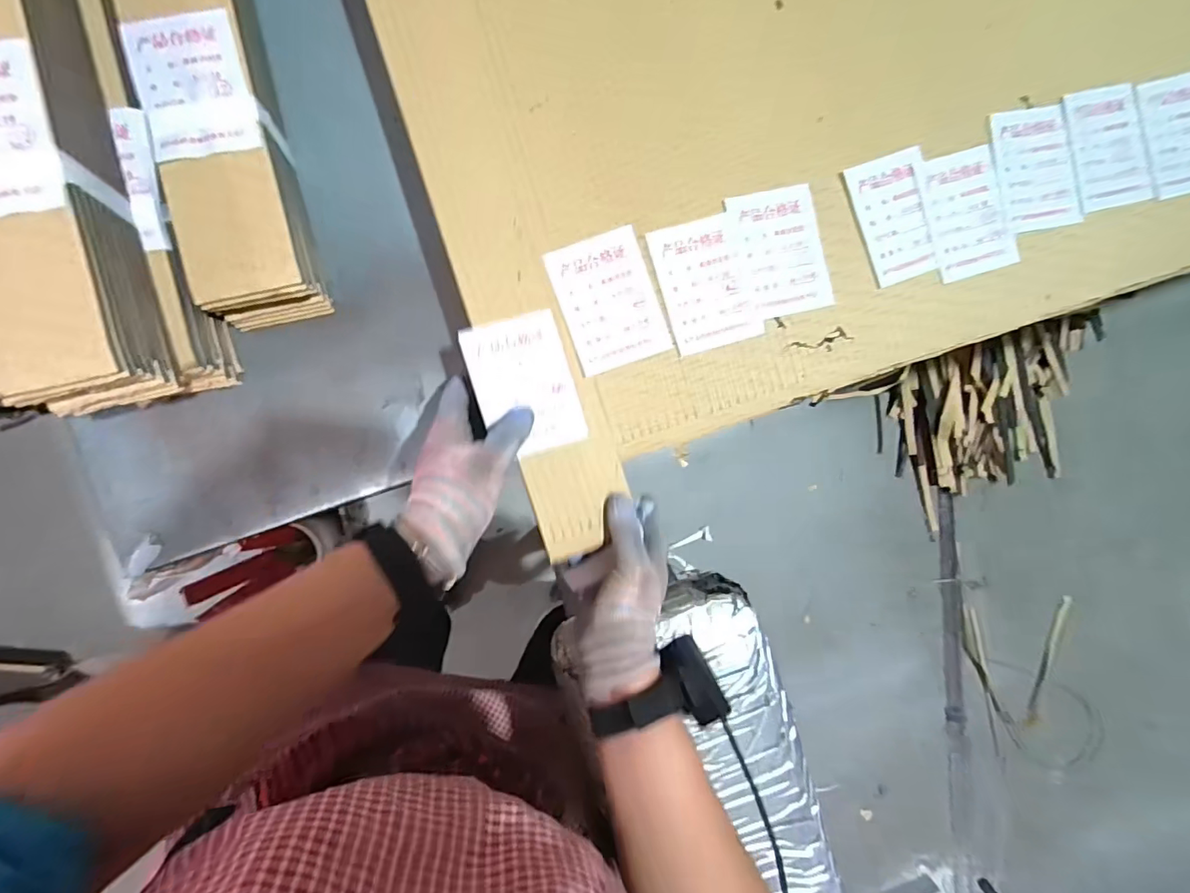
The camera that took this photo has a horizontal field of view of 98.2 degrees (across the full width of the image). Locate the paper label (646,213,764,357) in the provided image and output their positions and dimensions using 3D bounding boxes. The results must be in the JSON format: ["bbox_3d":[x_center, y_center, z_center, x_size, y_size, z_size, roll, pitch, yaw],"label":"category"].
[{"bbox_3d":[0.092,-0.135,0.429,0.075,0.004,0.103,-17,93,-5],"label":"paper label"}]

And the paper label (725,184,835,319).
[{"bbox_3d":[0.158,-0.165,0.437,0.072,0.005,0.104,-15,93,-5],"label":"paper label"}]

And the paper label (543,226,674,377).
[{"bbox_3d":[0.012,-0.119,0.422,0.076,0.005,0.104,-20,94,-5],"label":"paper label"}]

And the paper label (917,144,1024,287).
[{"bbox_3d":[0.324,-0.203,0.449,0.069,0.012,0.105,-17,93,-5],"label":"paper label"}]

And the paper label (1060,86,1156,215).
[{"bbox_3d":[0.454,-0.264,0.457,0.074,0.007,0.103,-13,93,-5],"label":"paper label"}]

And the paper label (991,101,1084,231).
[{"bbox_3d":[0.386,-0.242,0.449,0.074,0.009,0.101,-11,93,-3],"label":"paper label"}]

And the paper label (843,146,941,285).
[{"bbox_3d":[0.261,-0.197,0.444,0.070,0.005,0.105,-19,94,-5],"label":"paper label"}]

